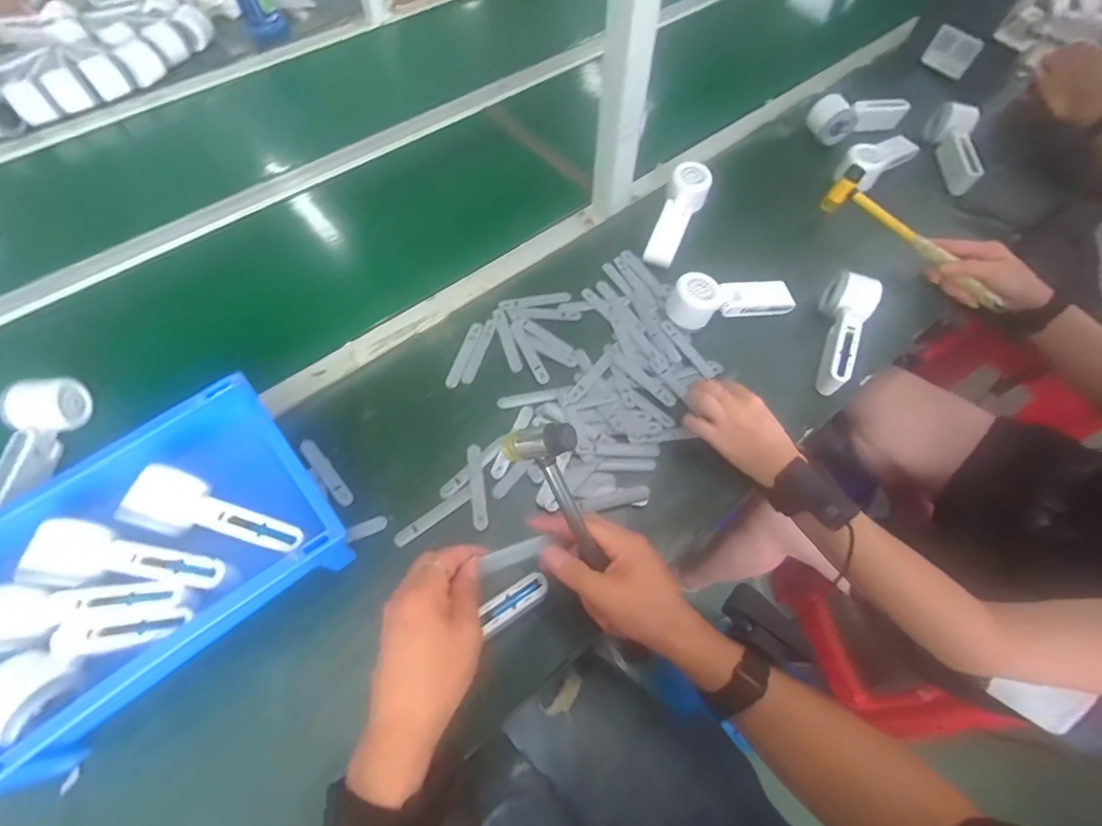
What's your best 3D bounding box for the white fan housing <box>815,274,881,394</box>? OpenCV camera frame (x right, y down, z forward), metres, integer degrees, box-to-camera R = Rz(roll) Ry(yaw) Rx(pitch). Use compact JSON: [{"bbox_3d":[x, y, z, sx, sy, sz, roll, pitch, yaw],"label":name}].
[{"bbox_3d":[0.348,-0.096,0.611,0.060,0.067,0.148,24,65,13],"label":"white fan housing"}]

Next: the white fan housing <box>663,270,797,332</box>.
[{"bbox_3d":[0.226,-0.145,0.627,0.159,0.050,0.056,-14,63,-7],"label":"white fan housing"}]

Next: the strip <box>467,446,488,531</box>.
[{"bbox_3d":[-0.079,0.077,0.535,0.015,0.005,0.092,-8,66,-3],"label":"strip"}]

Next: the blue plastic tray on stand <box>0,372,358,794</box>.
[{"bbox_3d":[-0.363,0.138,0.461,0.307,0.094,0.209,-37,68,-18],"label":"blue plastic tray on stand"}]

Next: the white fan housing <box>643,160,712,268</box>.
[{"bbox_3d":[0.173,-0.273,0.700,0.052,0.039,0.165,23,77,12],"label":"white fan housing"}]

